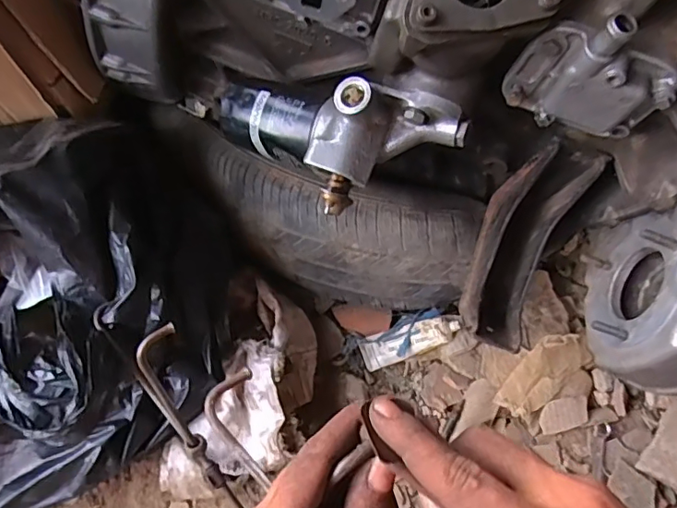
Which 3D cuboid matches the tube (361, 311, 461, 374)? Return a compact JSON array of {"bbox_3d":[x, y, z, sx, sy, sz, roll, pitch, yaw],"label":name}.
[{"bbox_3d":[0.091,0.105,0.675,0.130,0.030,0.046,-23,62,5],"label":"tube"}]

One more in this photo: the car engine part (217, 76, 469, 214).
[{"bbox_3d":[-0.013,-0.102,0.472,0.232,0.089,0.085,9,59,21],"label":"car engine part"}]

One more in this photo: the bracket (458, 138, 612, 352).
[{"bbox_3d":[0.185,0.001,0.554,0.078,0.167,0.178,21,62,10],"label":"bracket"}]

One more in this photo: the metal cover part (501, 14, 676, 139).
[{"bbox_3d":[0.190,-0.131,0.399,0.112,0.102,0.031,18,62,8],"label":"metal cover part"}]

